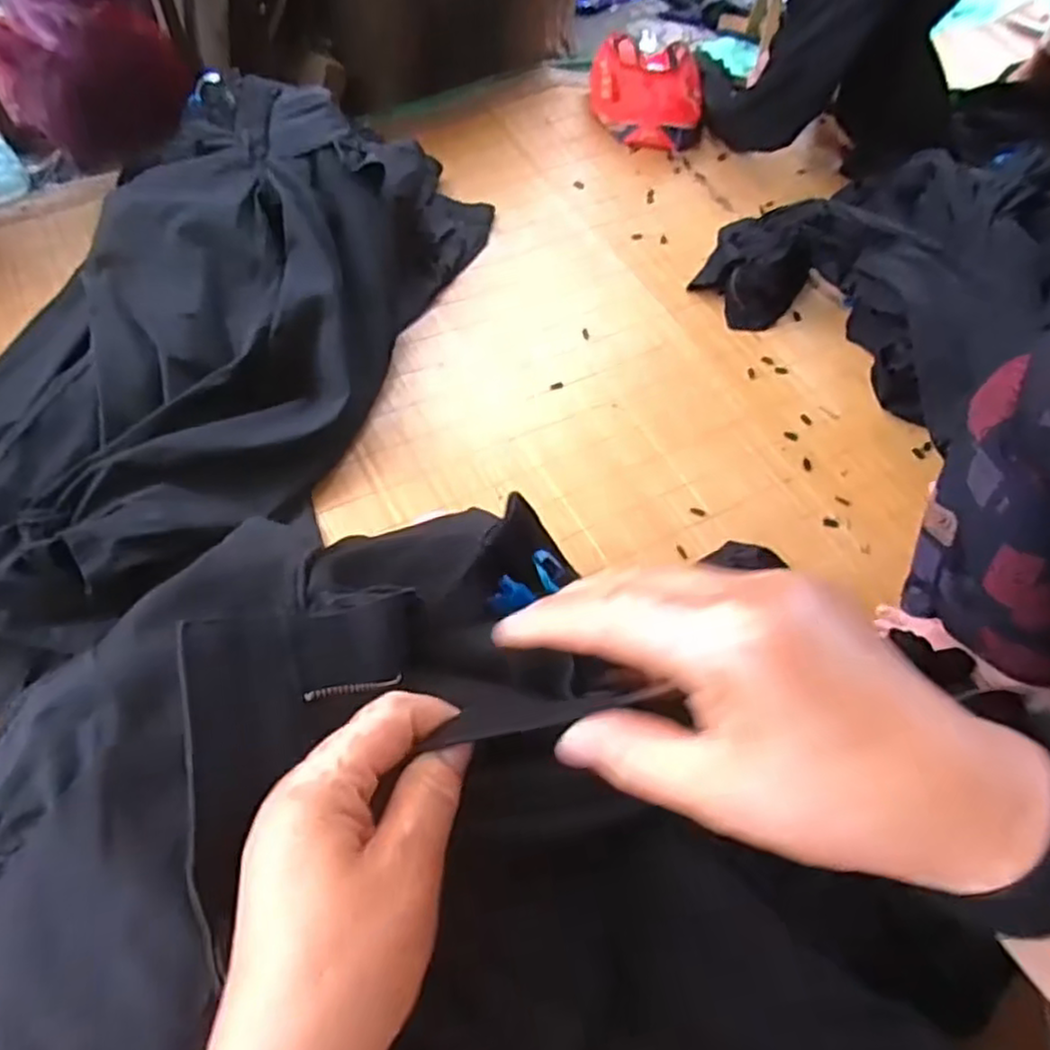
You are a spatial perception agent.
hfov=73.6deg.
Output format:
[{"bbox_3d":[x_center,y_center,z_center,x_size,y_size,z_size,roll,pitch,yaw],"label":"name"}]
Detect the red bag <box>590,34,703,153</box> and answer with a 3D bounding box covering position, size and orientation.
[{"bbox_3d":[0.245,-0.863,1.412,0.233,0.136,0.165,15,58,5],"label":"red bag"}]

